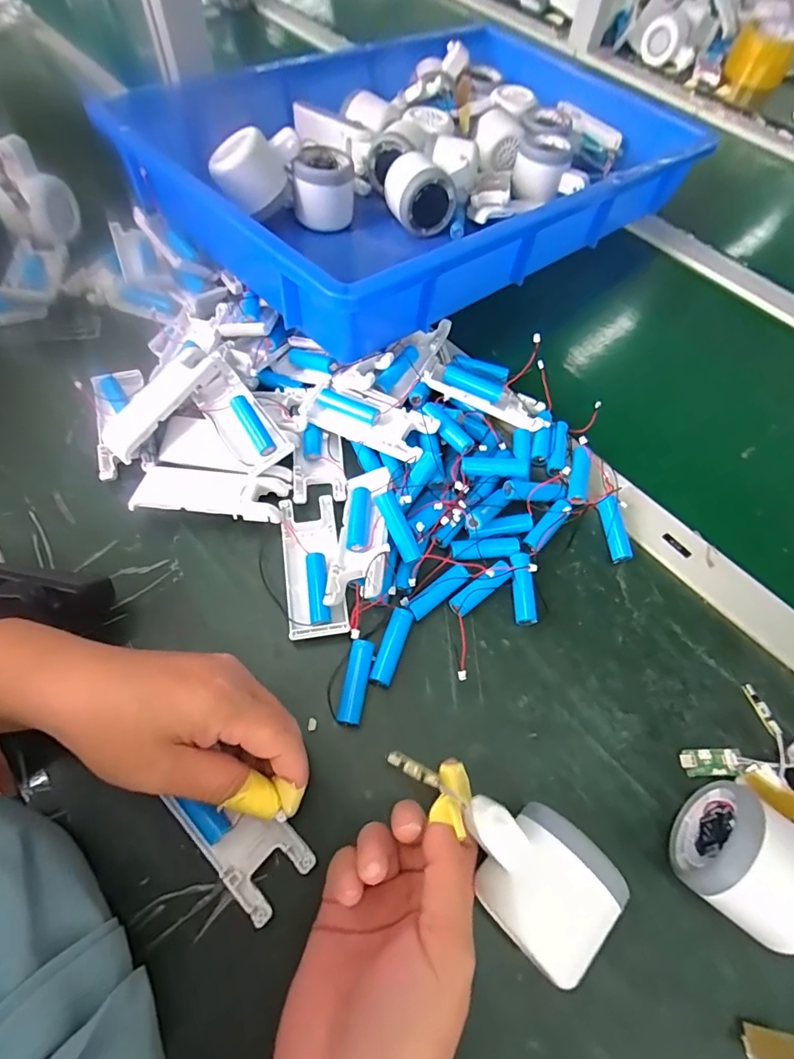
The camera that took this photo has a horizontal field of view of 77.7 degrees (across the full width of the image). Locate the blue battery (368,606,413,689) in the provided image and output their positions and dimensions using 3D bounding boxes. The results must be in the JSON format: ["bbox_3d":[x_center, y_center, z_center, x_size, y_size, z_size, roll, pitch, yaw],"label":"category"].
[{"bbox_3d":[-0.004,0.078,0.326,0.015,0.014,0.051,19,63,6],"label":"blue battery"}]

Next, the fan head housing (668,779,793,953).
[{"bbox_3d":[0.186,0.175,0.258,0.057,0.056,0.057,36,66,14],"label":"fan head housing"}]

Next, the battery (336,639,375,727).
[{"bbox_3d":[-0.026,0.096,0.309,0.015,0.014,0.050,11,62,2],"label":"battery"}]

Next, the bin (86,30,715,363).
[{"bbox_3d":[0.031,-0.406,0.511,0.538,0.090,0.385,-38,71,-21],"label":"bin"}]

